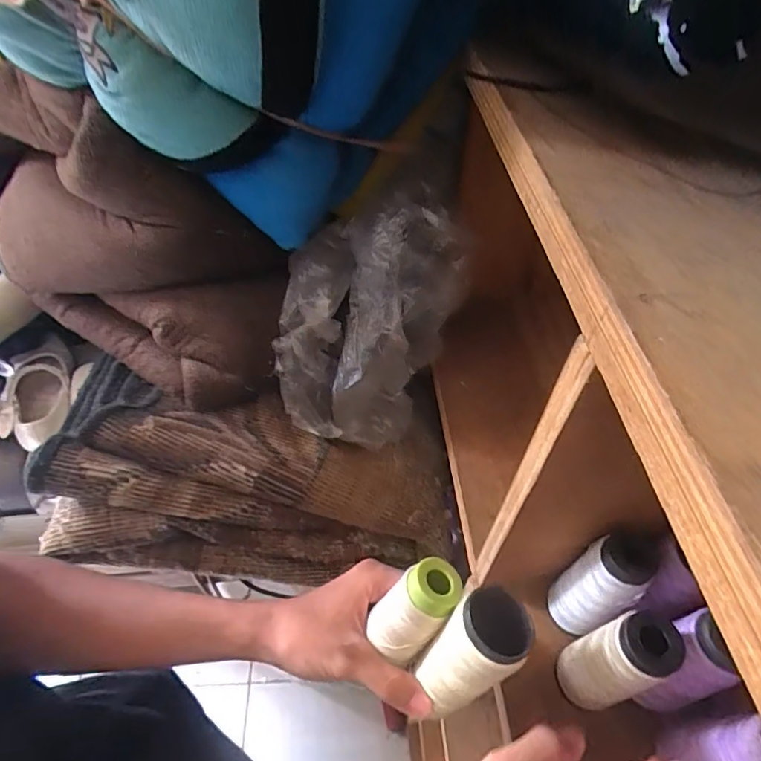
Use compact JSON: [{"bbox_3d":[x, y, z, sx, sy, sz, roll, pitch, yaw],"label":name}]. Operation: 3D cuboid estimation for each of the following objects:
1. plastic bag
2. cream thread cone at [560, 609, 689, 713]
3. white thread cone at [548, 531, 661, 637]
[{"bbox_3d":[-0.026,-0.048,0.472,0.123,0.210,0.153,38,59,26],"label":"plastic bag"},{"bbox_3d":[0.139,0.170,0.304,0.032,0.112,0.036,-15,53,-13],"label":"cream thread cone"},{"bbox_3d":[0.143,0.135,0.332,0.030,0.106,0.036,-22,54,-18],"label":"white thread cone"}]

